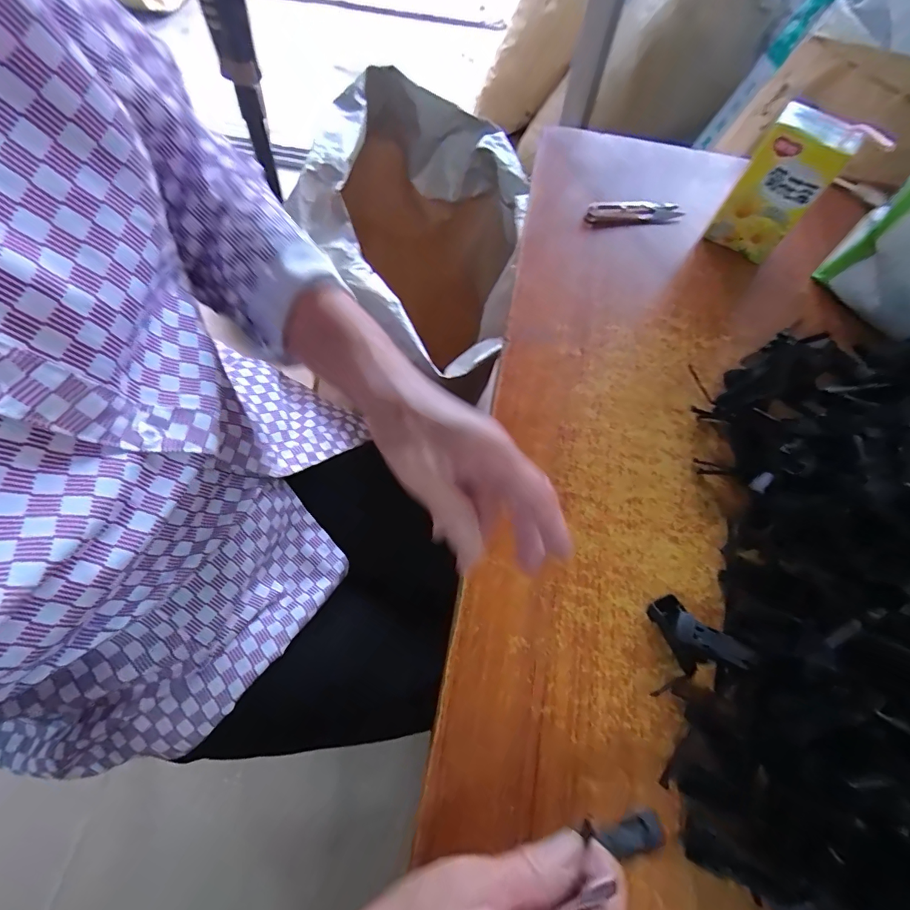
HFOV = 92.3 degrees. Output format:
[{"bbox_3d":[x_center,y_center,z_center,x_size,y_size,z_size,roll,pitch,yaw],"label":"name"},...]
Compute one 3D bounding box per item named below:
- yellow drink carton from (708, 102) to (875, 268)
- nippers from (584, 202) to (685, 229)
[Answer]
[{"bbox_3d":[0.291,-0.240,0.398,0.064,0.120,0.034,33,69,12],"label":"yellow drink carton"},{"bbox_3d":[0.186,-0.251,0.455,0.096,0.014,0.023,-5,67,-4],"label":"nippers"}]

